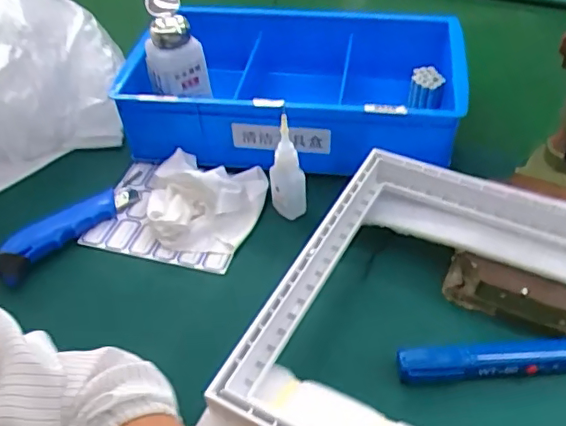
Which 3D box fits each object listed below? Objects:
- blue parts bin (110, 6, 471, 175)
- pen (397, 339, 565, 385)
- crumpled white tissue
[{"bbox_3d":[0.012,-0.140,0.661,0.364,0.113,0.215,8,49,10],"label":"blue parts bin"},{"bbox_3d":[0.161,0.115,0.439,0.141,0.022,0.024,-3,48,0],"label":"pen"},{"bbox_3d":[-0.083,-0.018,0.568,0.121,0.044,0.112,15,50,16],"label":"crumpled white tissue"}]

